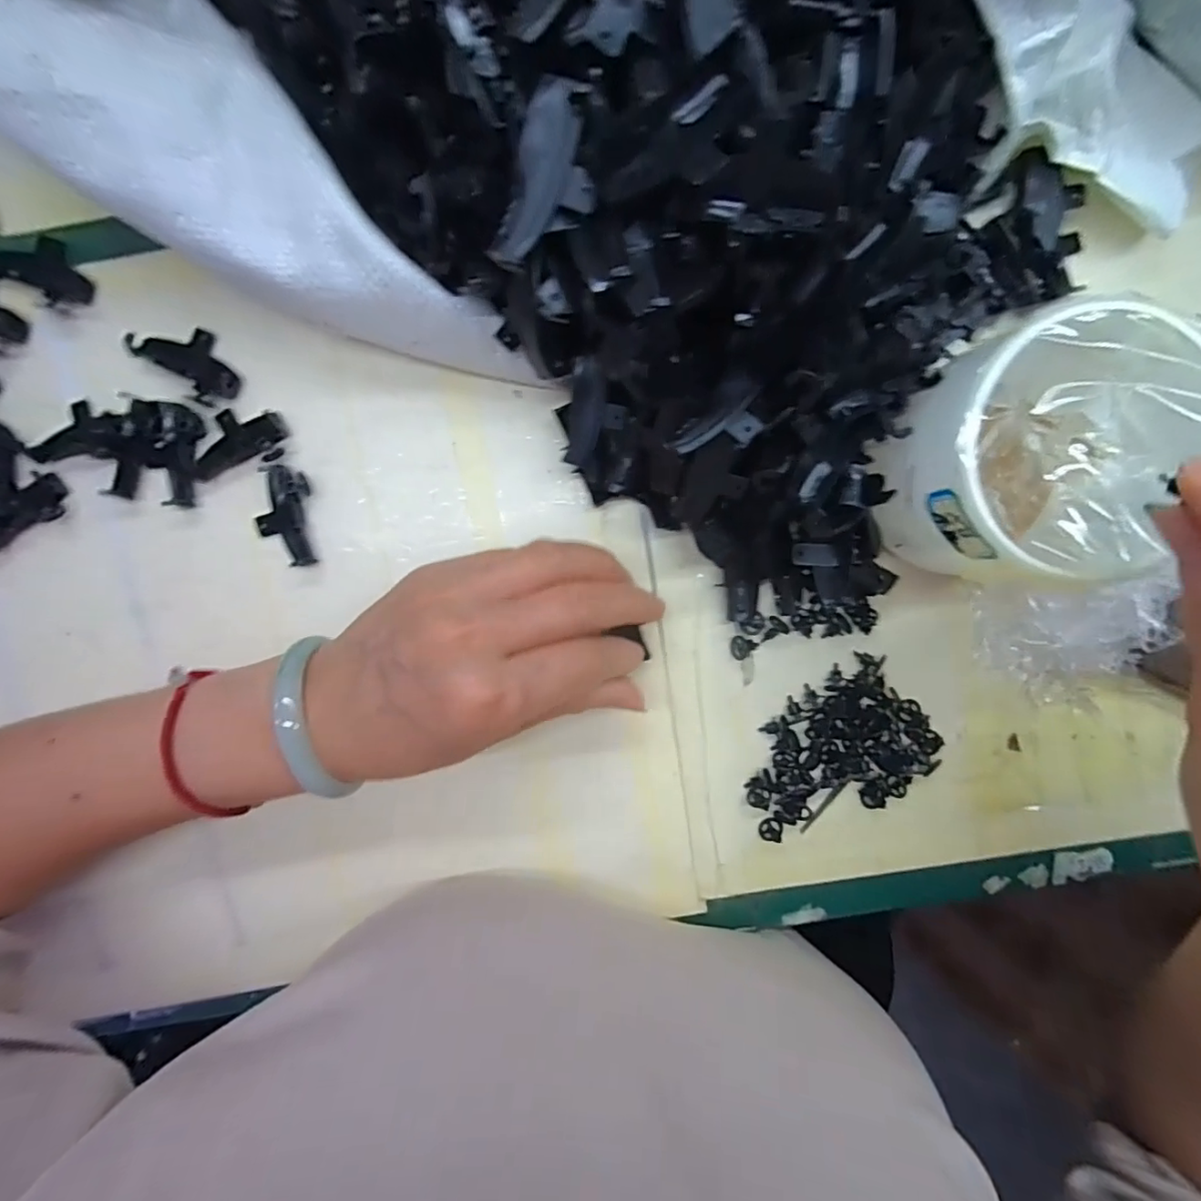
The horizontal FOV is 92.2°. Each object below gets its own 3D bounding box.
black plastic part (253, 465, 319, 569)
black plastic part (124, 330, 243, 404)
[{"bbox_3d":[-0.133,-0.035,0.240,0.022,0.006,0.041,-4,96,0],"label":"black plastic part"},{"bbox_3d":[-0.165,-0.098,0.231,0.039,0.011,0.023,36,95,-4],"label":"black plastic part"}]

